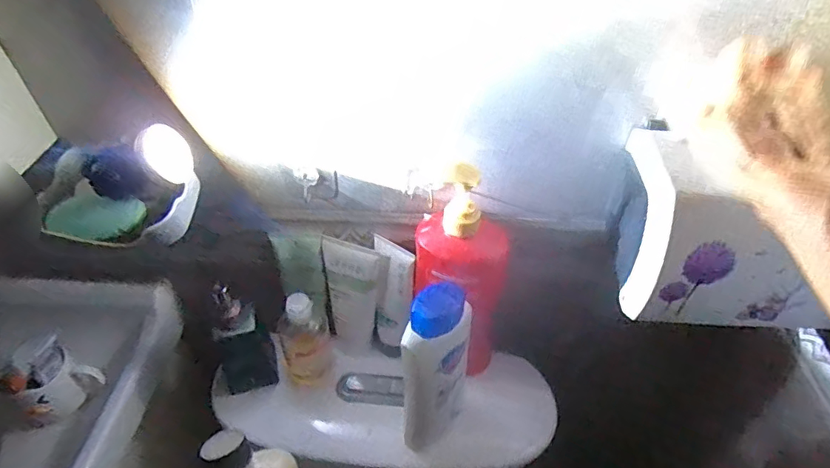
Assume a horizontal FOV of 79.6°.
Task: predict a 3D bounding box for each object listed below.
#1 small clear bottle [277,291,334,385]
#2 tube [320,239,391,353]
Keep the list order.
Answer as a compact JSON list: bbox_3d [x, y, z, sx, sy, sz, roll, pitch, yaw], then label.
[{"bbox_3d":[-0.131,0.117,0.586,0.056,0.132,0.053,-15,47,-15],"label":"small clear bottle"},{"bbox_3d":[-0.073,0.074,0.608,0.076,0.146,0.040,12,32,9],"label":"tube"}]

